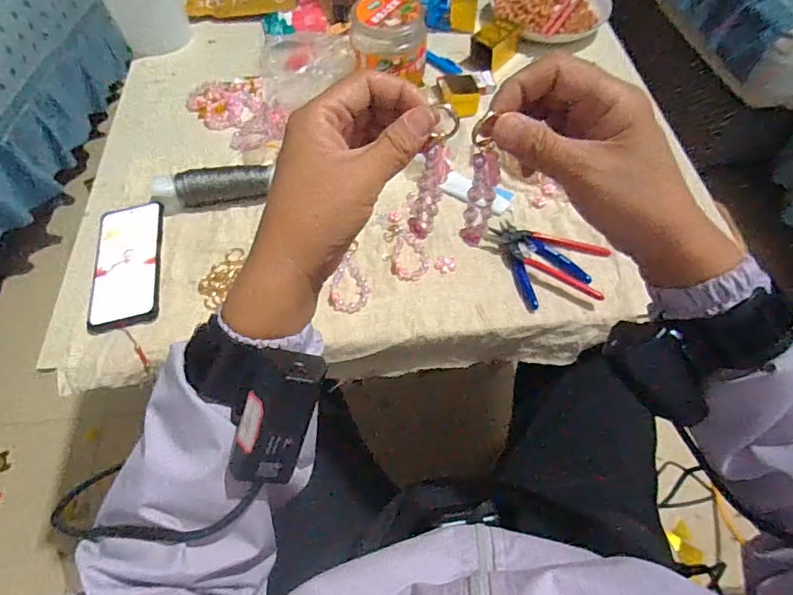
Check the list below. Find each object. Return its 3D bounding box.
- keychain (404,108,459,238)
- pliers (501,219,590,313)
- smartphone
[{"bbox_3d":[0.021,-0.076,0.302,0.019,0.089,0.013,32,43,18],"label":"keychain"},{"bbox_3d":[0.157,-0.047,0.553,0.076,0.010,0.114,-24,62,-13],"label":"pliers"},{"bbox_3d":[-0.305,-0.039,0.538,0.075,0.014,0.161,-10,59,-6],"label":"smartphone"}]

